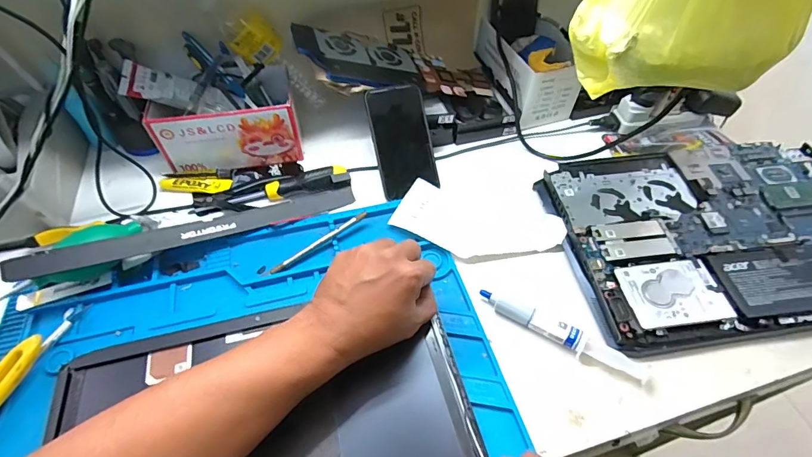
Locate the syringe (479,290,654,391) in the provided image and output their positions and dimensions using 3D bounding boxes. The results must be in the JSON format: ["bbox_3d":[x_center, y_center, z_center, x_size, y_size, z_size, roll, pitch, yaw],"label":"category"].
[{"bbox_3d":[0.159,0.109,0.418,0.177,0.018,0.020,26,56,19],"label":"syringe"}]

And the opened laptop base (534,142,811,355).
[{"bbox_3d":[0.375,0.000,0.493,0.373,0.021,0.255,-7,52,-5],"label":"opened laptop base"}]

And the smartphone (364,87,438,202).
[{"bbox_3d":[-0.005,-0.115,0.544,0.074,0.007,0.144,-10,86,-14],"label":"smartphone"}]

